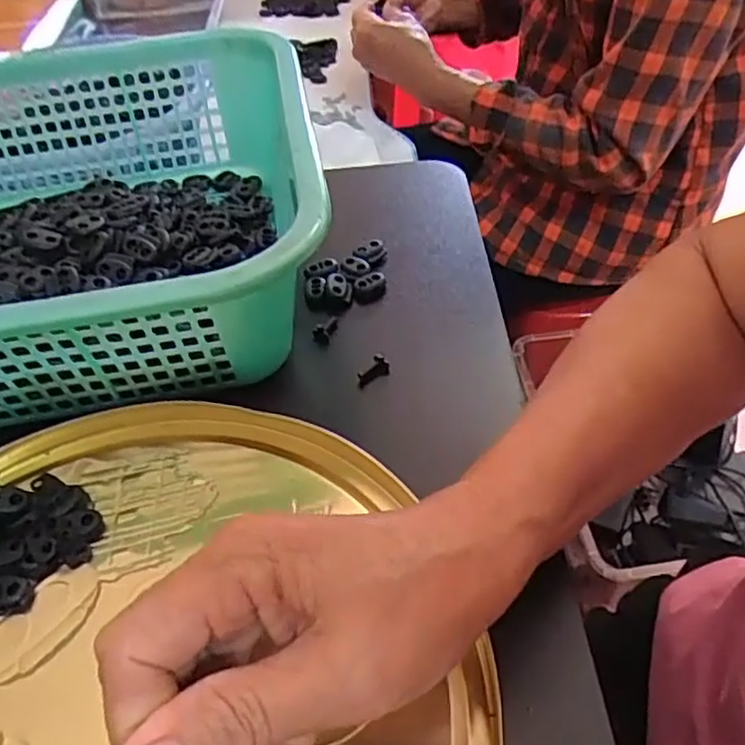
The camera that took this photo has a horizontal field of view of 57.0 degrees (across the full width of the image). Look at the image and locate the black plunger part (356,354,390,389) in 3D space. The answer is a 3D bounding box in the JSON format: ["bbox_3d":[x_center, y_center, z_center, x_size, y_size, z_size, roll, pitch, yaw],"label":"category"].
[{"bbox_3d":[0.000,-0.001,0.386,0.021,0.013,0.006,-28,50,-20],"label":"black plunger part"}]

